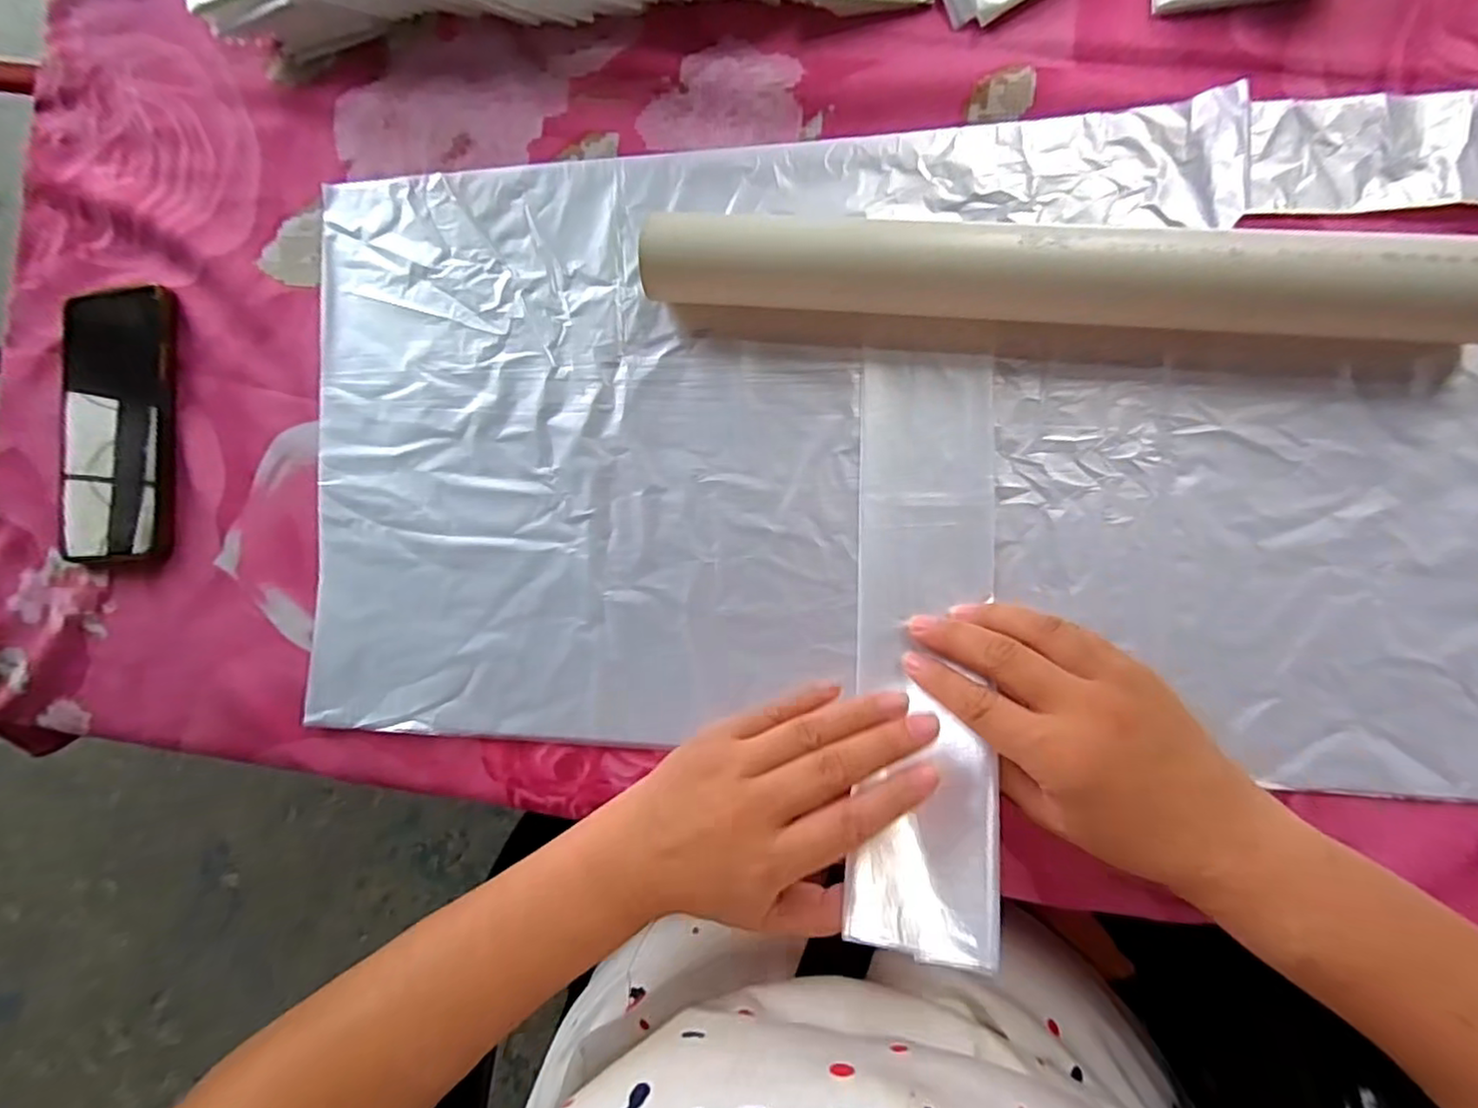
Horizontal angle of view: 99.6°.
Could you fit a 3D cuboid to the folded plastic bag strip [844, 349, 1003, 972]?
[{"bbox_3d":[0.084,0.031,0.282,0.062,0.032,0.263,1,74,10],"label":"folded plastic bag strip"}]

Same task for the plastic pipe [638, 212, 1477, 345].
[{"bbox_3d":[0.128,-0.115,0.271,0.342,0.043,0.035,6,89,10],"label":"plastic pipe"}]

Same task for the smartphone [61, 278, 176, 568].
[{"bbox_3d":[-0.376,-0.078,0.379,0.077,0.013,0.162,1,89,10],"label":"smartphone"}]

